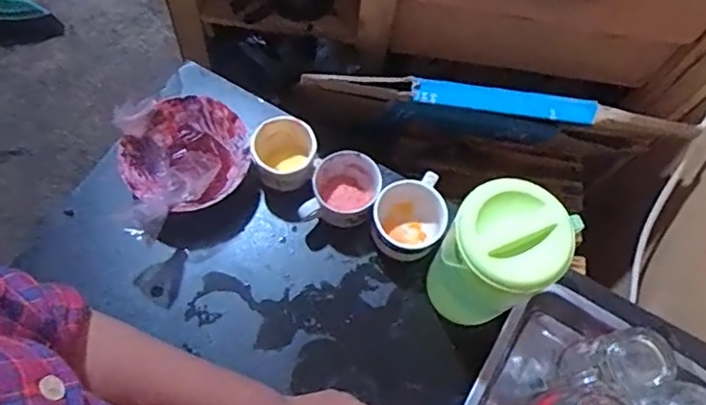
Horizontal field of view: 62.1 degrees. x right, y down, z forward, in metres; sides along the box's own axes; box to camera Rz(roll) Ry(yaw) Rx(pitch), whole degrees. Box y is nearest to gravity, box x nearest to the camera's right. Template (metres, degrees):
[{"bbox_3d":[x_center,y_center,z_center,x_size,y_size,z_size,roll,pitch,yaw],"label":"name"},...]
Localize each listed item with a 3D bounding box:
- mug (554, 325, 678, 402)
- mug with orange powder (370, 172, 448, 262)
[{"bbox_3d":[0.272,0.178,0.634,0.075,0.148,0.071,1,68,-2],"label":"mug"},{"bbox_3d":[0.071,0.020,0.727,0.084,0.064,0.106,35,70,11],"label":"mug with orange powder"}]

